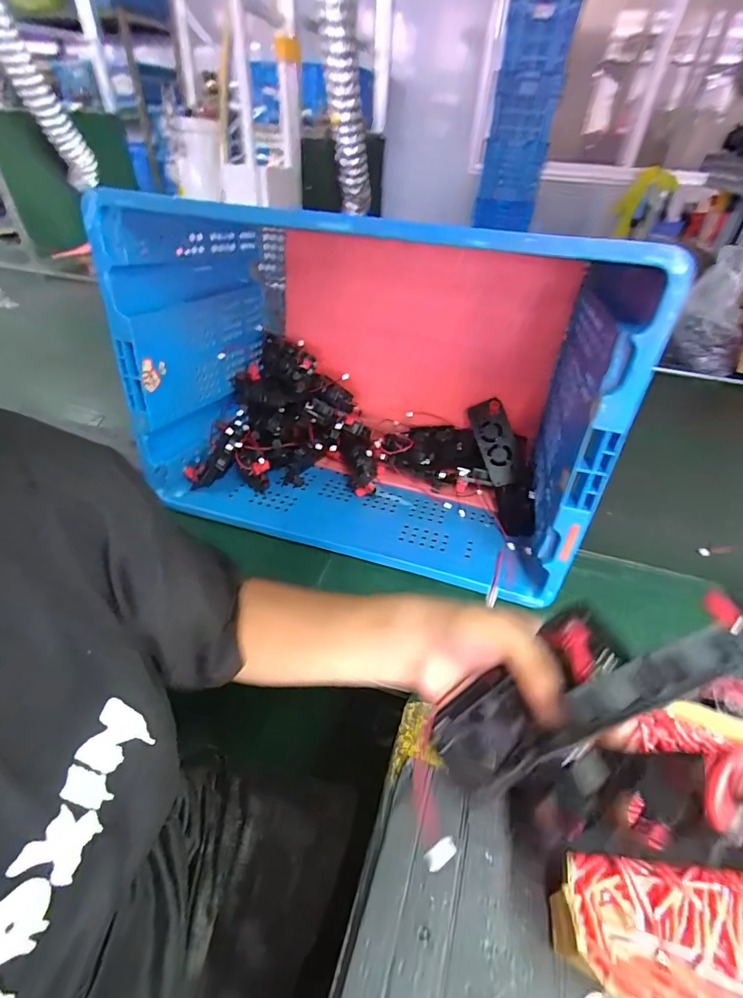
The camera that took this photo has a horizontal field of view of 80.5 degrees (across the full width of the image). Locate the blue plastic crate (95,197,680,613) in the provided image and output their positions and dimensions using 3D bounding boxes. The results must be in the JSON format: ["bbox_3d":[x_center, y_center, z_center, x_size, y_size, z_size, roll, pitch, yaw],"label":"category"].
[{"bbox_3d":[0.010,-0.177,0.611,0.579,0.381,0.348,15,42,13],"label":"blue plastic crate"}]

